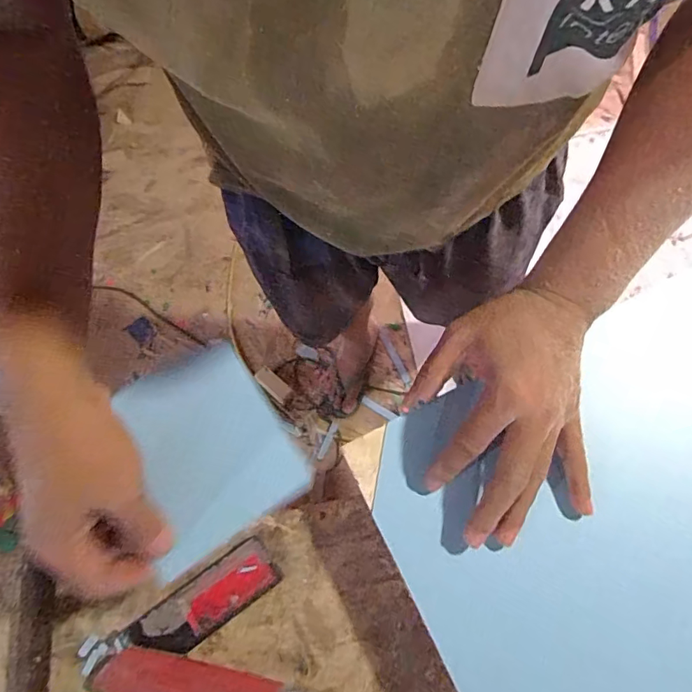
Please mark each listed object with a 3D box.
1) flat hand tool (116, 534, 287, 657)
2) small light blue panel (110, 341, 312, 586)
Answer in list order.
[{"bbox_3d":[-0.111,0.203,0.383,0.118,0.016,0.044,-35,76,-8],"label":"flat hand tool"},{"bbox_3d":[-0.106,0.074,0.353,0.114,0.012,0.130,-32,75,-11],"label":"small light blue panel"}]

